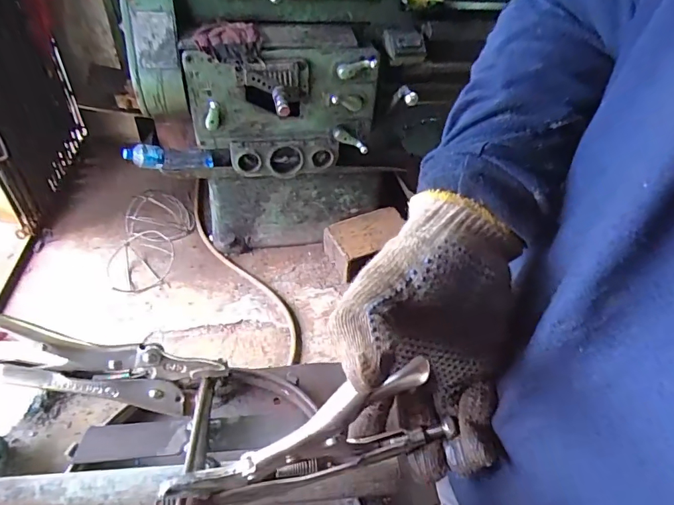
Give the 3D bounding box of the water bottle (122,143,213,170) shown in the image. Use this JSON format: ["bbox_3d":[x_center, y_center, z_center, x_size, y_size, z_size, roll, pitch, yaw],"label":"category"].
[{"bbox_3d":[-0.543,-0.311,1.434,0.272,0.091,0.065,-5,41,-38],"label":"water bottle"}]

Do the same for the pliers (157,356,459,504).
[{"bbox_3d":[-0.014,0.109,0.247,0.166,0.089,0.012,-8,45,-14],"label":"pliers"}]

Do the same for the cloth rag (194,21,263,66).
[{"bbox_3d":[-0.293,-0.577,1.200,0.174,0.056,0.157,-1,44,-7],"label":"cloth rag"}]

